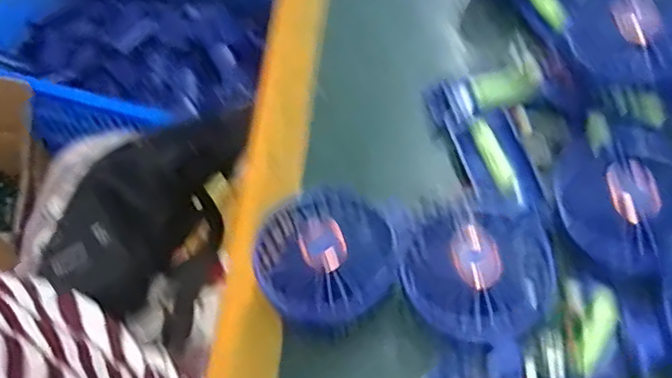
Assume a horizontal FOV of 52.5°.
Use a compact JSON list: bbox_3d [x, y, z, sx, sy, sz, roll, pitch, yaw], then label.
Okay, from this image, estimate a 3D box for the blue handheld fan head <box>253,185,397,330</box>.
[{"bbox_3d":[-0.008,0.044,0.417,0.079,0.038,0.085,-2,56,4],"label":"blue handheld fan head"}]

